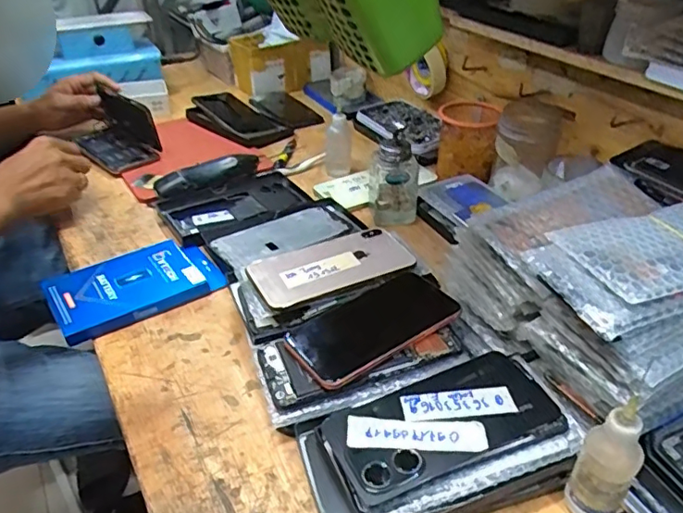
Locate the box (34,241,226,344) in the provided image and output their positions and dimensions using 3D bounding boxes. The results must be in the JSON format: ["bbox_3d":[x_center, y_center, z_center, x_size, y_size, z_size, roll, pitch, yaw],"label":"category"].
[{"bbox_3d":[-0.213,0.023,0.588,0.168,0.022,0.108,-19,39,-25],"label":"box"}]

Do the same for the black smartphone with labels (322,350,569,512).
[{"bbox_3d":[0.073,0.119,0.408,0.161,0.014,0.078,-15,43,-18],"label":"black smartphone with labels"}]

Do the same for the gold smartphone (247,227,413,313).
[{"bbox_3d":[-0.009,0.007,0.560,0.158,0.010,0.081,-17,42,-20],"label":"gold smartphone"}]

